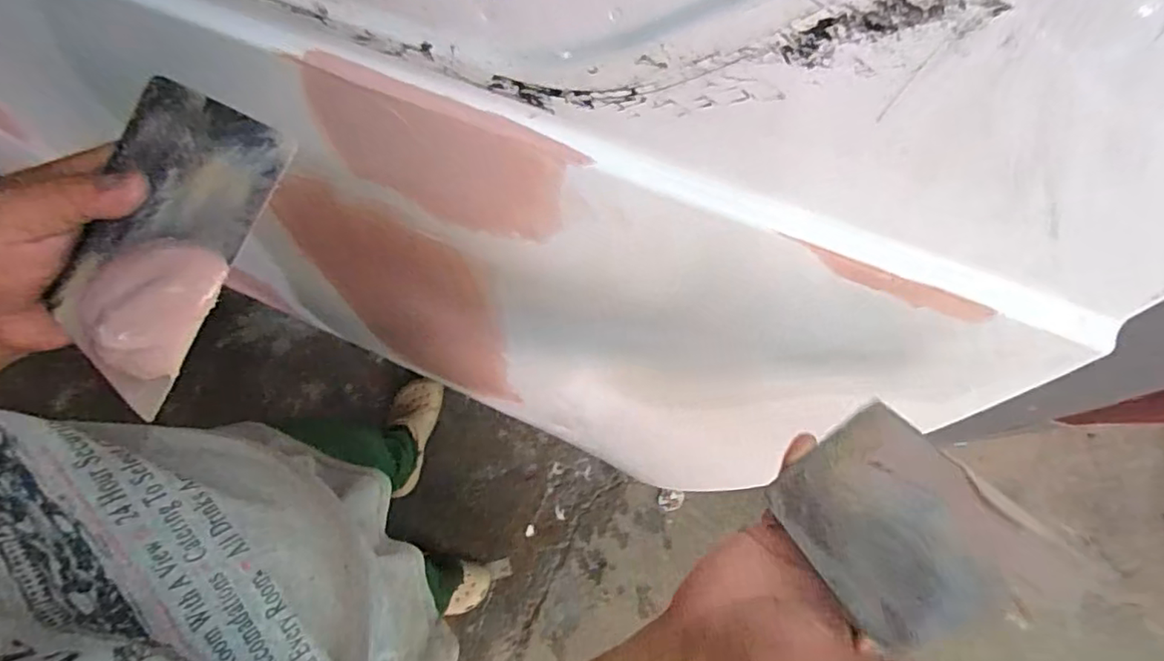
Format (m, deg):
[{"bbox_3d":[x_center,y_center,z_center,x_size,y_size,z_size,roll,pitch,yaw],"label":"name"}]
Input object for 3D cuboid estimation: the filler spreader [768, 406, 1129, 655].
[{"bbox_3d":[0.166,0.101,0.315,0.097,0.138,0.004,-32,118,0],"label":"filler spreader"}]

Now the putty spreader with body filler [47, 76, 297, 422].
[{"bbox_3d":[-0.199,-0.044,0.273,0.093,0.018,0.135,29,90,19],"label":"putty spreader with body filler"}]

